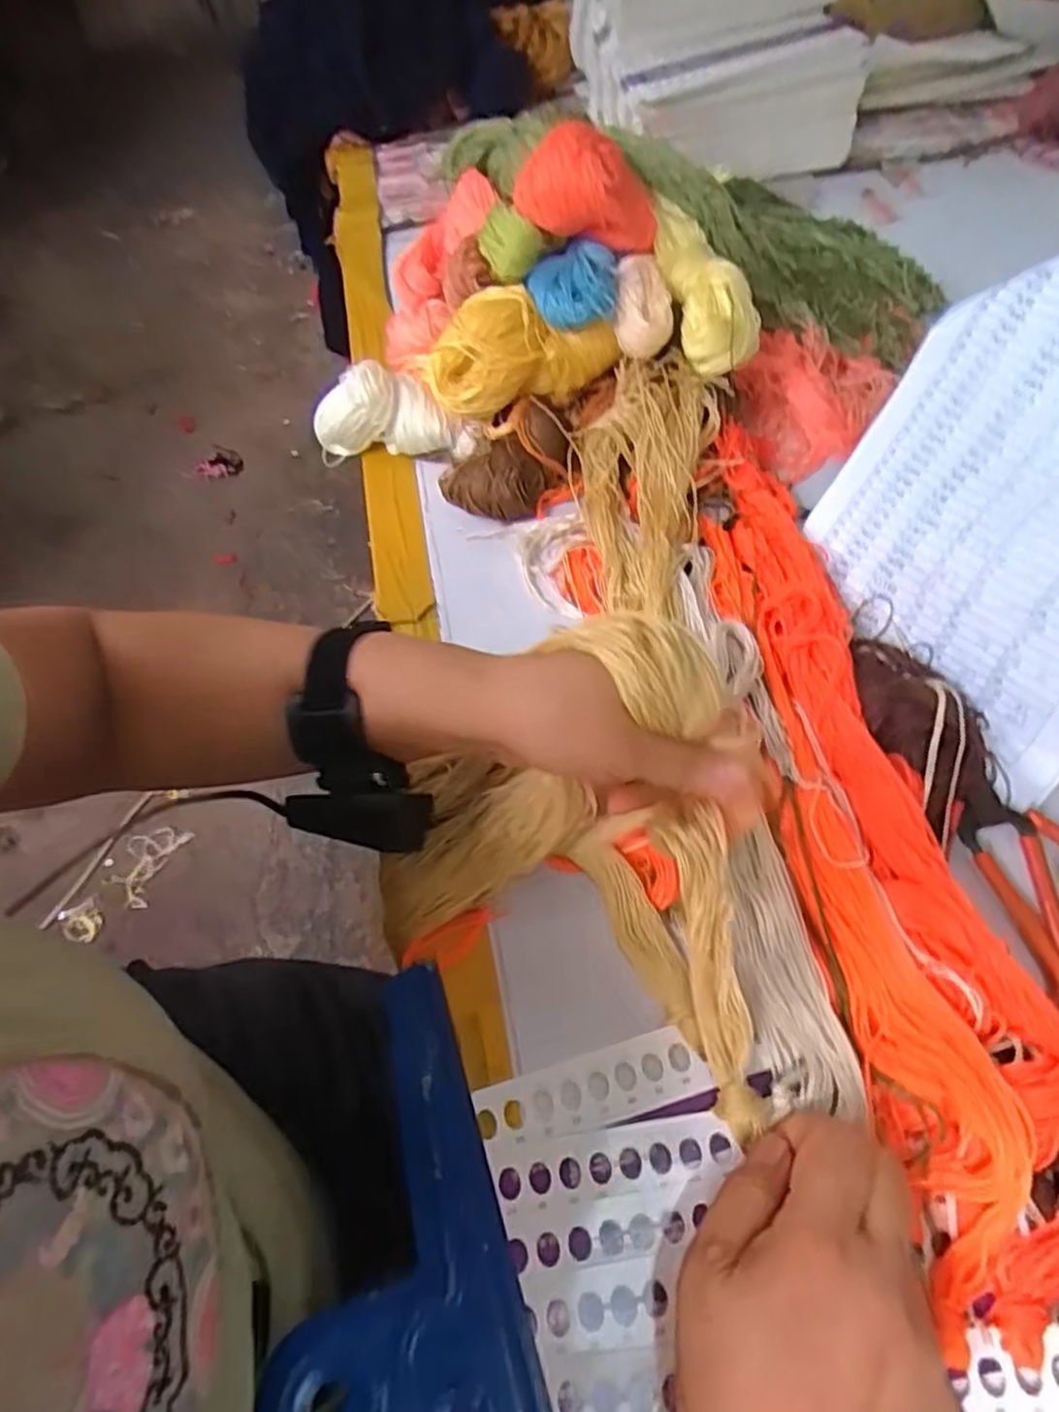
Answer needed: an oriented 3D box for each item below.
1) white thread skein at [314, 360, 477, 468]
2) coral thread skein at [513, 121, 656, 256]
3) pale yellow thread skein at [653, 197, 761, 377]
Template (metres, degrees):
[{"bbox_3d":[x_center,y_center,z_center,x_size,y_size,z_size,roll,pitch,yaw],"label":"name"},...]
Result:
[{"bbox_3d":[-0.105,-0.223,0.569,0.122,0.069,0.037,4,57,5],"label":"white thread skein"},{"bbox_3d":[0.039,-0.346,0.492,0.089,0.074,0.069,7,57,7],"label":"coral thread skein"},{"bbox_3d":[0.121,-0.295,0.514,0.057,0.029,0.136,-12,70,-5],"label":"pale yellow thread skein"}]

